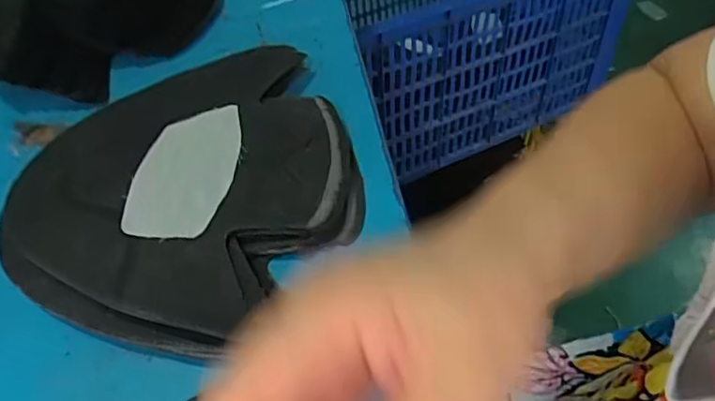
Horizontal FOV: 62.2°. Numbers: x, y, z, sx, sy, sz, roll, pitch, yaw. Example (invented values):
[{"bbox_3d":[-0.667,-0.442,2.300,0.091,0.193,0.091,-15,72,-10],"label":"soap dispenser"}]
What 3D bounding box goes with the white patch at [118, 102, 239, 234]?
[{"bbox_3d":[-0.092,-0.019,0.323,0.051,0.004,0.092,4,50,5],"label":"white patch"}]

